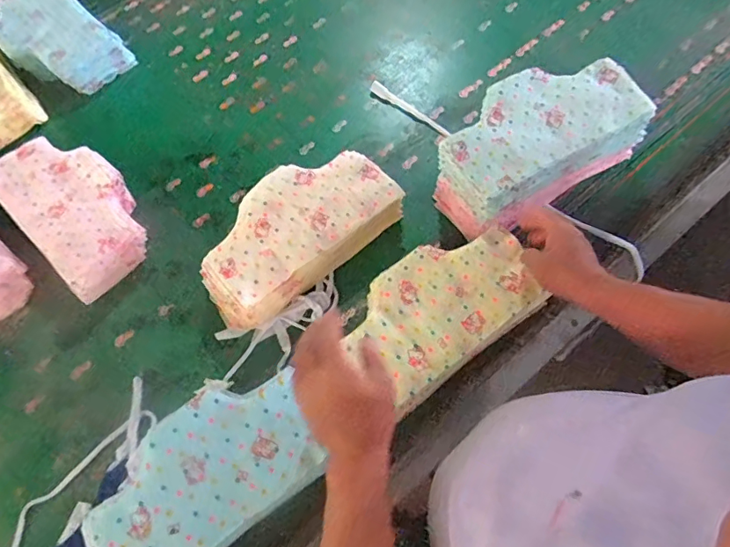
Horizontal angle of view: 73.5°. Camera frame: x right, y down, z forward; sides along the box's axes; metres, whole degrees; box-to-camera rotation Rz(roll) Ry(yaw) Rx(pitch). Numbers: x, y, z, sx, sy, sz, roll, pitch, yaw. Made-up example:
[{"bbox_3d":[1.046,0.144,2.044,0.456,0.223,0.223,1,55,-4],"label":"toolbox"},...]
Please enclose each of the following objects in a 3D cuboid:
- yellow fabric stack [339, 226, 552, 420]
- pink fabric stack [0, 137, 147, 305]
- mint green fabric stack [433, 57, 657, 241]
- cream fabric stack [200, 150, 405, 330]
[{"bbox_3d":[0.108,0.040,0.677,0.266,0.021,0.161,-34,67,-13],"label":"yellow fabric stack"},{"bbox_3d":[-0.494,-0.113,0.832,0.321,0.072,0.179,41,72,20],"label":"pink fabric stack"},{"bbox_3d":[0.263,-0.206,0.779,0.321,0.129,0.169,-30,66,-12],"label":"mint green fabric stack"},{"bbox_3d":[-0.105,-0.064,0.766,0.319,0.079,0.168,-38,68,-15],"label":"cream fabric stack"}]

